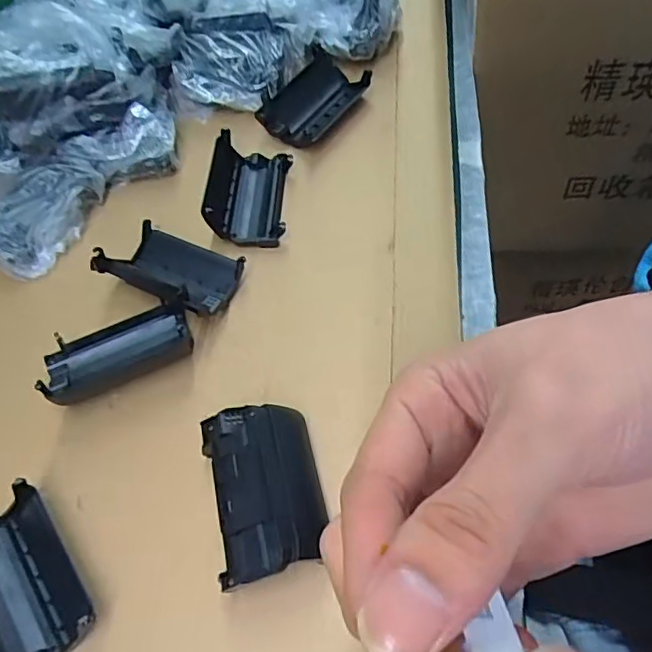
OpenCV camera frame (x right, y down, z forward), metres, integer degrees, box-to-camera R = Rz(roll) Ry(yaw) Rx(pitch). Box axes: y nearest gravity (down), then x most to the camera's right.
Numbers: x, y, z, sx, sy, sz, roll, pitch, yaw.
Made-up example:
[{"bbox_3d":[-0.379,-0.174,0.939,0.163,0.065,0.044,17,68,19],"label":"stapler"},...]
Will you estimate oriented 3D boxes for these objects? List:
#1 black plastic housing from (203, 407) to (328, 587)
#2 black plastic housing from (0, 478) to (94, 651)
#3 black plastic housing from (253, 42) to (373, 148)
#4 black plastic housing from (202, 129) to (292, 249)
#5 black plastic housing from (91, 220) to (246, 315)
[{"bbox_3d":[-0.026,0.069,0.240,0.045,0.027,0.070,-13,59,-4],"label":"black plastic housing"},{"bbox_3d":[-0.130,0.105,0.228,0.044,0.022,0.075,-39,65,-19],"label":"black plastic housing"},{"bbox_3d":[-0.009,-0.152,0.379,0.044,0.023,0.073,35,69,25],"label":"black plastic housing"},{"bbox_3d":[-0.048,-0.083,0.336,0.046,0.024,0.070,1,59,4],"label":"black plastic housing"},{"bbox_3d":[-0.084,-0.033,0.305,0.070,0.026,0.045,23,63,16],"label":"black plastic housing"}]

